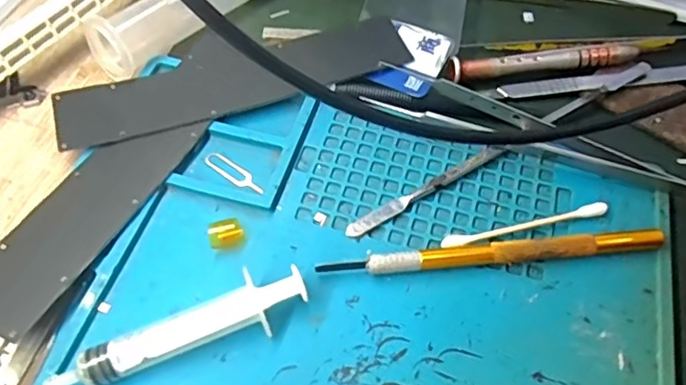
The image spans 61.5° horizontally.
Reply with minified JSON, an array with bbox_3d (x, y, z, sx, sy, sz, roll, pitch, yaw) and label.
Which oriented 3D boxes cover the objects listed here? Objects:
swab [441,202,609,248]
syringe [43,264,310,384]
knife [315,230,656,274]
[{"bbox_3d":[0.074,0.013,0.234,0.070,0.004,0.006,-11,58,-7],"label":"swab"},{"bbox_3d":[-0.058,0.049,0.207,0.091,0.015,0.020,-19,59,-12],"label":"syringe"},{"bbox_3d":[0.058,0.024,0.226,0.132,0.008,0.009,-4,57,-2],"label":"knife"}]

